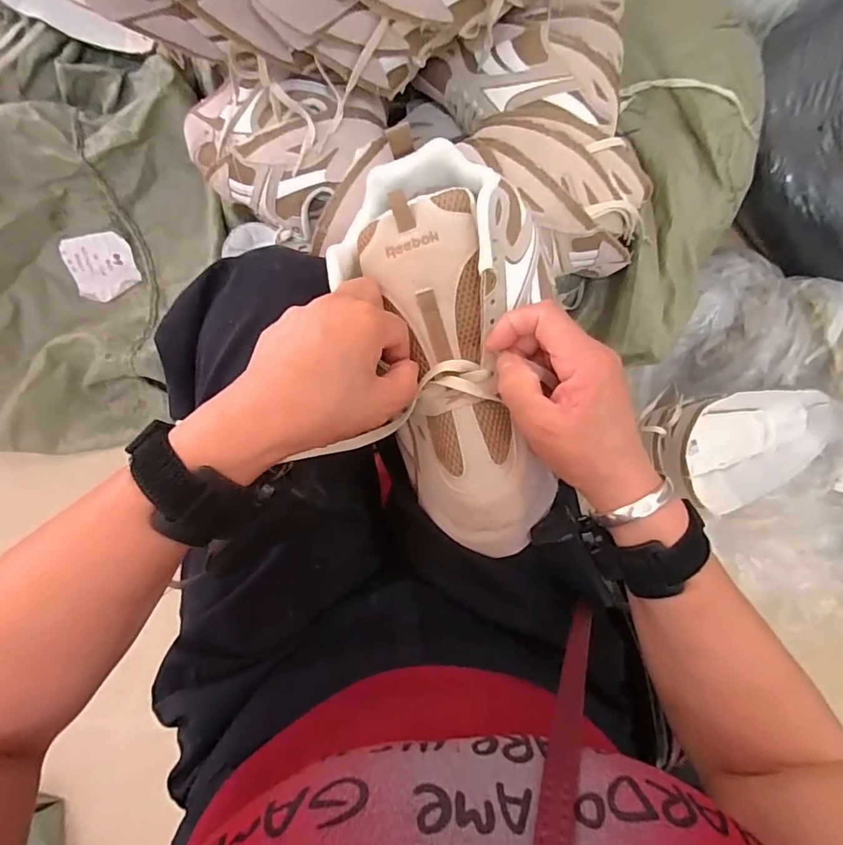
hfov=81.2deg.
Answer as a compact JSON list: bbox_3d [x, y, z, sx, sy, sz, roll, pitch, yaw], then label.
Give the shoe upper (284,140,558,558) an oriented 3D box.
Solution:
[{"bbox_3d":[0.019,-0.042,0.330,0.135,0.073,0.269,-9,96,-2],"label":"shoe upper"}]

